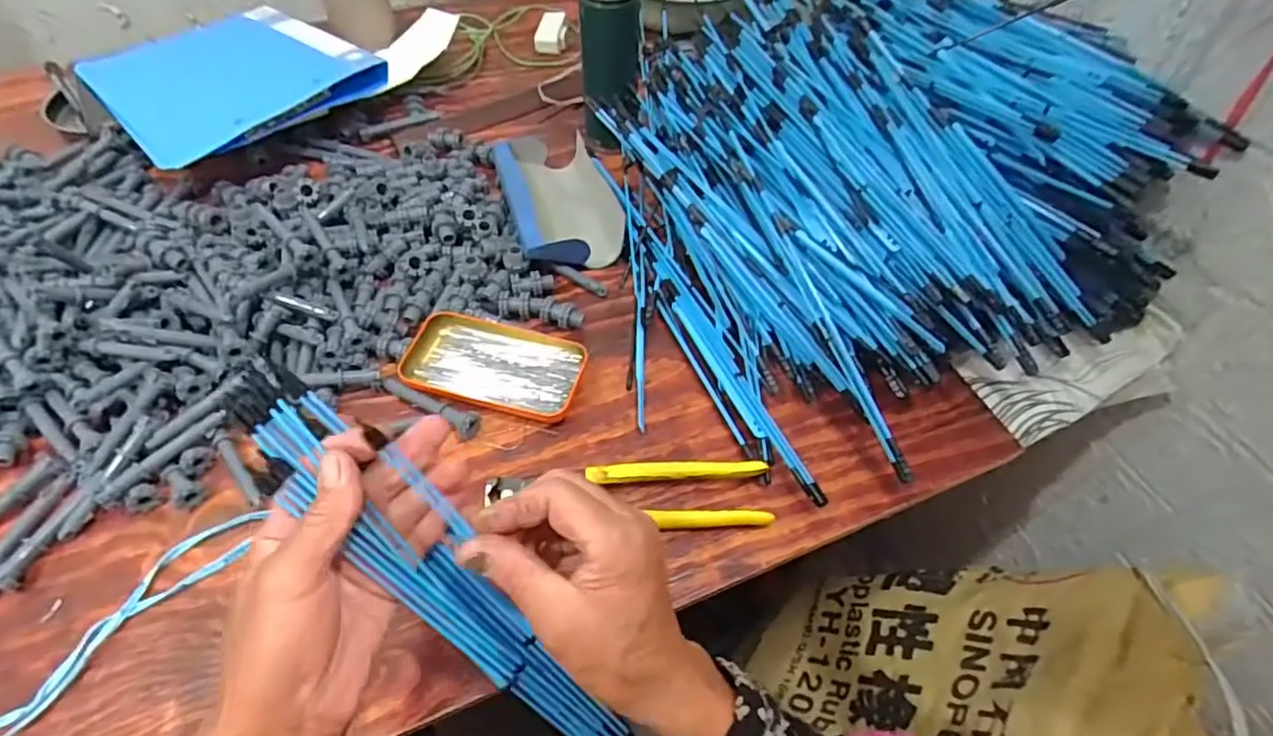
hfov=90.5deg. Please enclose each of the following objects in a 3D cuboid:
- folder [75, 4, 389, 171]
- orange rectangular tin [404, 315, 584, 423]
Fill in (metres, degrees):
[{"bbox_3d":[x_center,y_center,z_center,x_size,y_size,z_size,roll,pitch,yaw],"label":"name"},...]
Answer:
[{"bbox_3d":[-0.464,-0.336,0.713,0.241,0.055,0.313,-38,63,-26],"label":"folder"},{"bbox_3d":[-0.117,-0.003,0.527,0.143,0.021,0.080,11,54,6],"label":"orange rectangular tin"}]

